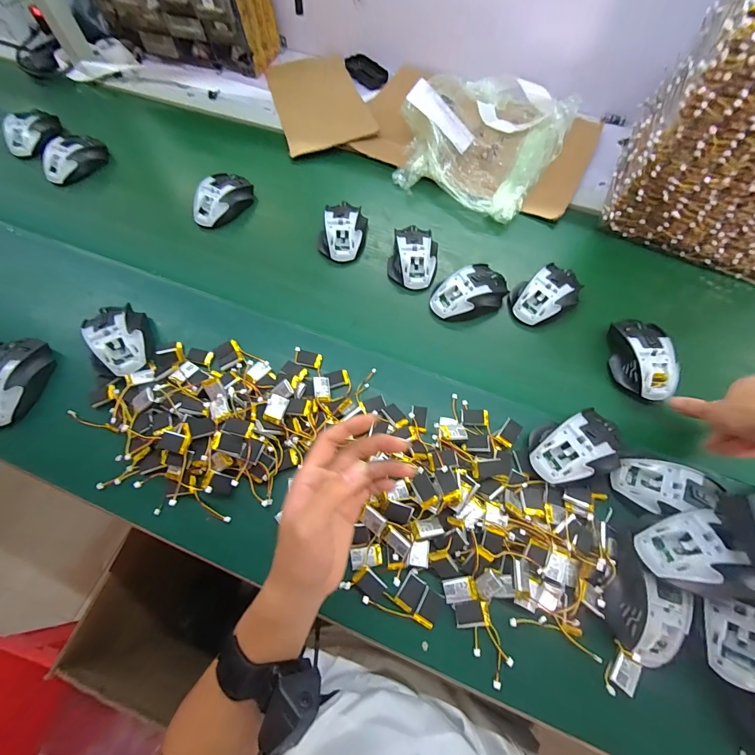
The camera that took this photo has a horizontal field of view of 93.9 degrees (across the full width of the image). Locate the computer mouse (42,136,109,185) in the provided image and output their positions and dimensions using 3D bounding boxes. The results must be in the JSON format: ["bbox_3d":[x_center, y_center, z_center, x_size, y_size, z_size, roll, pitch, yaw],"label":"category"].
[{"bbox_3d":[-0.545,-0.394,0.632,0.048,0.048,0.117,29,68,13],"label":"computer mouse"}]

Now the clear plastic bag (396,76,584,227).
[{"bbox_3d":[0.194,-0.456,0.634,0.283,0.080,0.355,21,67,10],"label":"clear plastic bag"}]

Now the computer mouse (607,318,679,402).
[{"bbox_3d":[0.344,-0.028,0.460,0.068,0.038,0.115,-3,65,-1],"label":"computer mouse"}]

